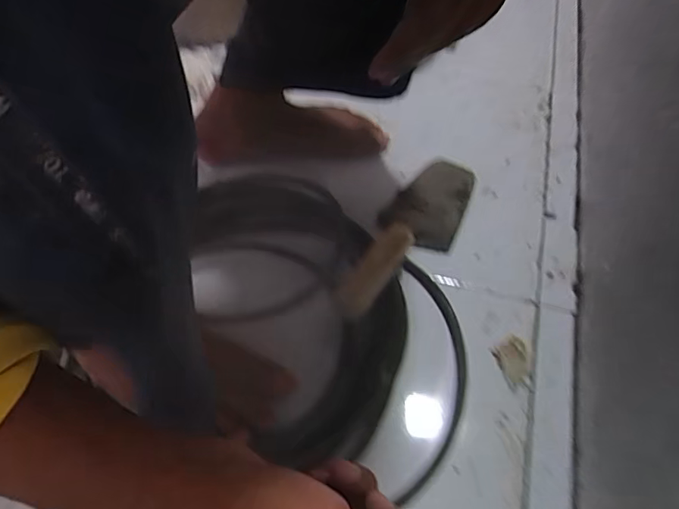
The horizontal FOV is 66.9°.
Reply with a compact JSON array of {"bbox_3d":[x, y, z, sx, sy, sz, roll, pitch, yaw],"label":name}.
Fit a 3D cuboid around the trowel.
[{"bbox_3d":[0.077,-0.029,0.571,0.089,0.084,0.286,28,58,19],"label":"trowel"}]

